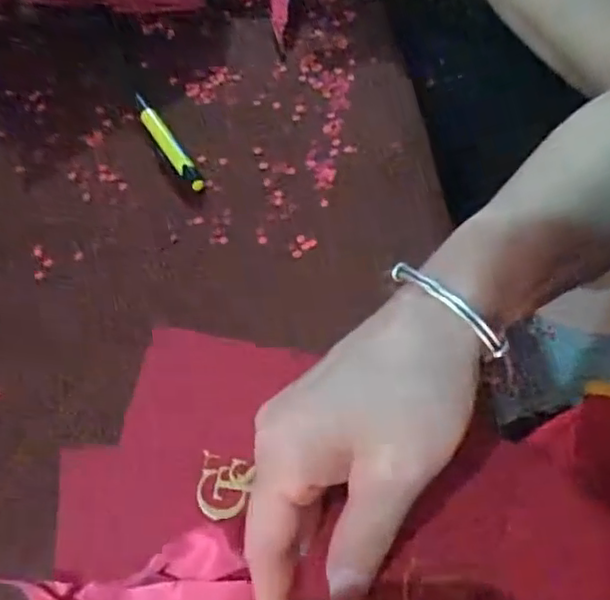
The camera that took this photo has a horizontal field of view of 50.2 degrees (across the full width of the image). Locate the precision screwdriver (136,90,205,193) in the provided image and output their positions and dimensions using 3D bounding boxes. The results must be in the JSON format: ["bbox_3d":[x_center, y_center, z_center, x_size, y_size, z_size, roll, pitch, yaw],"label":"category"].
[{"bbox_3d":[-0.086,-0.100,0.409,0.011,0.009,0.086,-30,61,-13],"label":"precision screwdriver"}]

